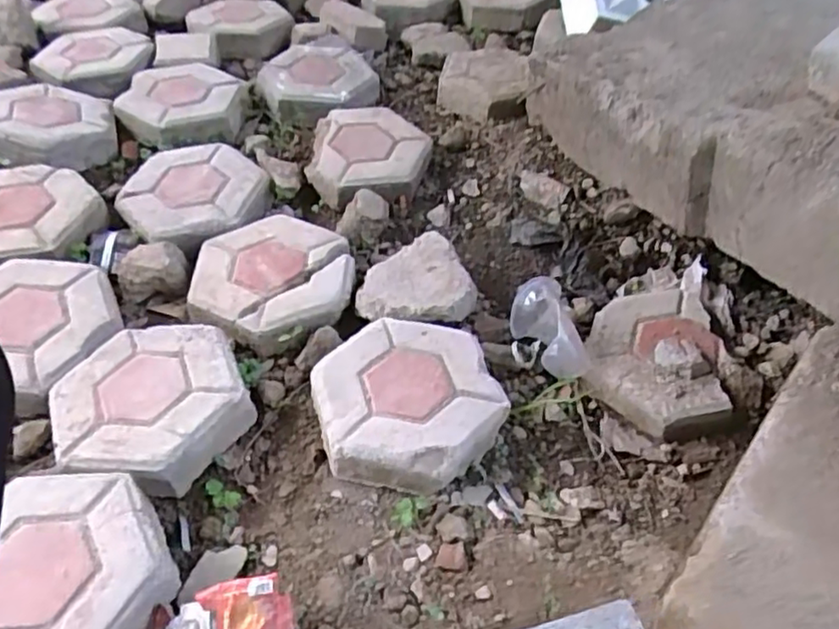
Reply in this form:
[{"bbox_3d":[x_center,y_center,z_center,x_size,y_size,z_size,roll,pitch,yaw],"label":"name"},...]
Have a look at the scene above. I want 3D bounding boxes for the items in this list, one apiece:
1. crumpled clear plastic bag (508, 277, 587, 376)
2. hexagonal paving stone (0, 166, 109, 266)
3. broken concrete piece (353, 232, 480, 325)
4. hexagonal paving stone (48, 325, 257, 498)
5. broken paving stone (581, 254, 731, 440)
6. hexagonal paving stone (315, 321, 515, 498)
[{"bbox_3d":[0.159,0.023,0.805,0.073,0.079,0.116,-8,46,-7],"label":"crumpled clear plastic bag"},{"bbox_3d":[-0.555,-0.134,0.916,0.199,0.046,0.220,-32,55,-29],"label":"hexagonal paving stone"},{"bbox_3d":[-0.015,-0.037,0.861,0.148,0.060,0.146,-16,49,-17],"label":"broken concrete piece"},{"bbox_3d":[-0.302,0.103,0.739,0.200,0.057,0.216,-18,50,-19],"label":"hexagonal paving stone"},{"bbox_3d":[0.293,0.019,0.832,0.155,0.049,0.293,9,46,6],"label":"broken paving stone"},{"bbox_3d":[-0.014,0.098,0.747,0.204,0.060,0.214,-13,48,-14],"label":"hexagonal paving stone"}]

